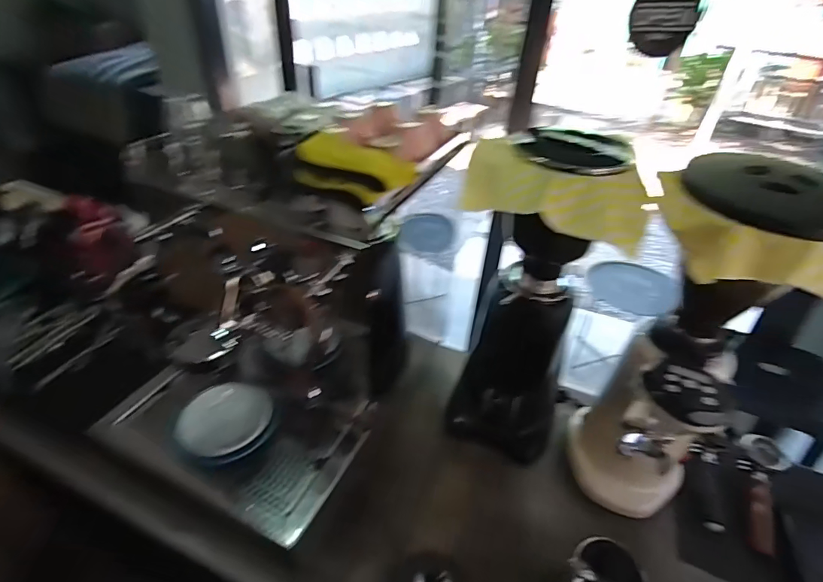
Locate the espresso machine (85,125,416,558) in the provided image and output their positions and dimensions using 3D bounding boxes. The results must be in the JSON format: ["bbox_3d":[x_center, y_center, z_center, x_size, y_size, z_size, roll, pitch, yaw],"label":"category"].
[{"bbox_3d":[-0.245,0.046,0.734,0.408,0.468,0.486,15,38,14],"label":"espresso machine"}]

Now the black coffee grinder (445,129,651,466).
[{"bbox_3d":[0.197,0.045,0.785,0.245,0.579,0.254,18,39,18],"label":"black coffee grinder"}]

